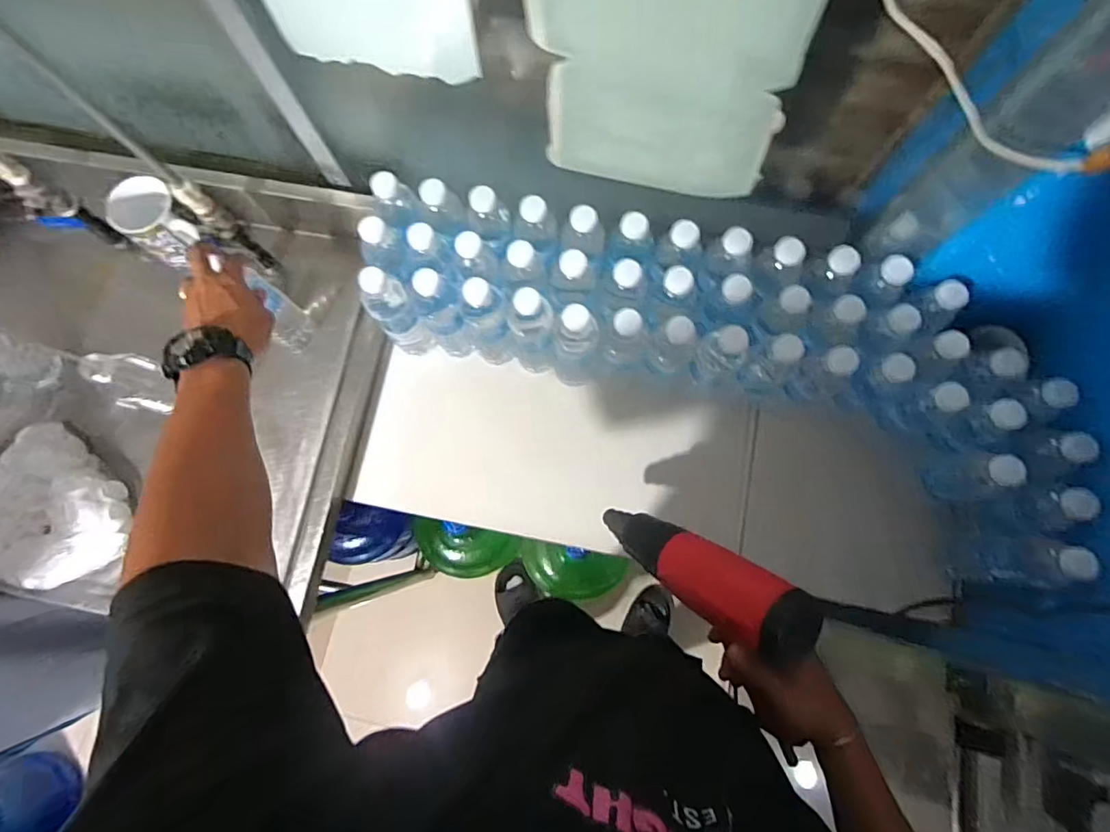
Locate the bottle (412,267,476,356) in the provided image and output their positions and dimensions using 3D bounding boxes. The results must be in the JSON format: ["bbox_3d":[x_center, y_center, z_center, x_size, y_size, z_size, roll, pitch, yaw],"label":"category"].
[{"bbox_3d":[-0.155,-0.136,0.739,0.052,0.203,0.057,0,78,1],"label":"bottle"}]

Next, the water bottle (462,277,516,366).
[{"bbox_3d":[-0.091,-0.119,0.737,0.055,0.216,0.053,0,78,1],"label":"water bottle"}]

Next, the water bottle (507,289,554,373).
[{"bbox_3d":[-0.030,-0.107,0.724,0.054,0.196,0.053,0,78,1],"label":"water bottle"}]

